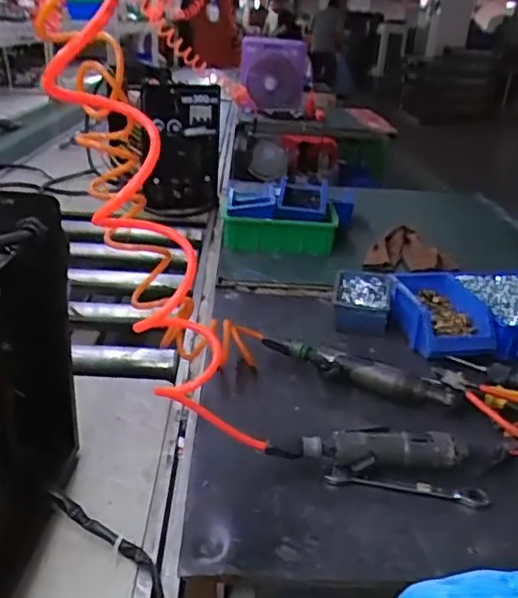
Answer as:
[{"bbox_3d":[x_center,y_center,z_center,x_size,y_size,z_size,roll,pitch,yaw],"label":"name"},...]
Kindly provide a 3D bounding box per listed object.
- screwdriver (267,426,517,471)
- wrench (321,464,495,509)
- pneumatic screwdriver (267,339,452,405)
[{"bbox_3d":[0.150,0.168,0.674,0.282,0.043,0.063,2,26,-4],"label":"screwdriver"},{"bbox_3d":[0.161,0.205,0.640,0.170,0.013,0.021,7,25,7],"label":"wrench"},{"bbox_3d":[0.129,0.103,0.824,0.278,0.041,0.052,13,26,18],"label":"pneumatic screwdriver"}]

